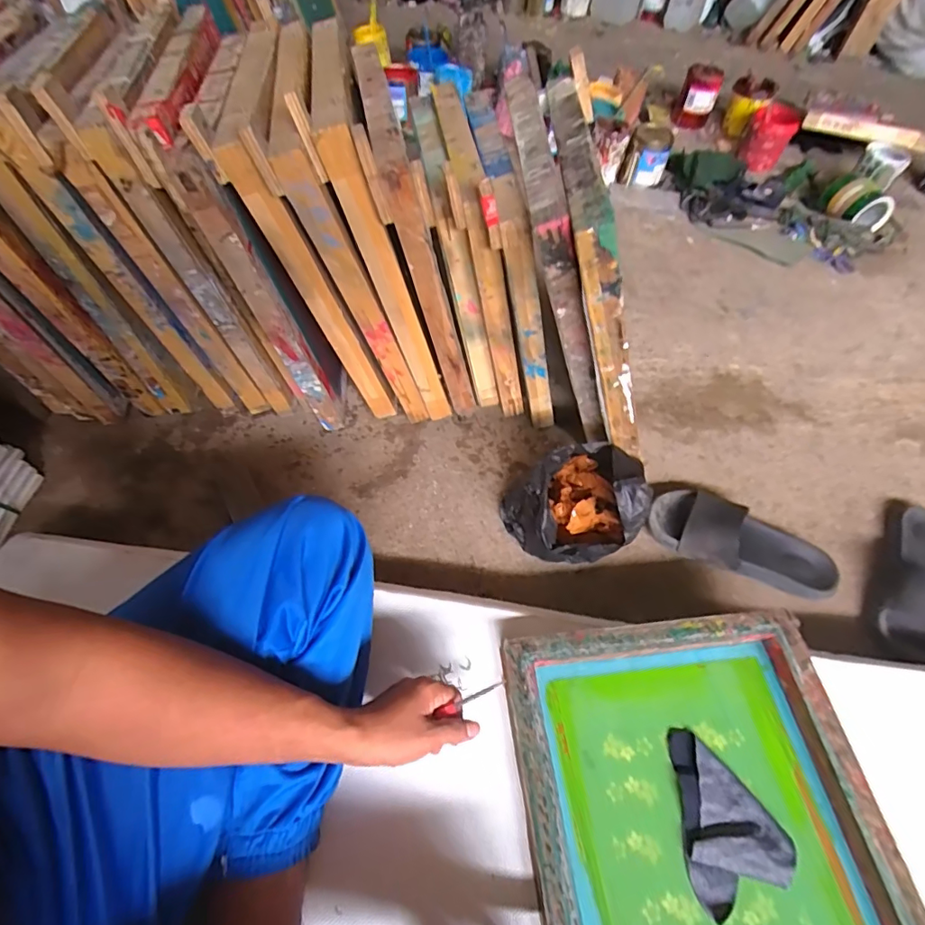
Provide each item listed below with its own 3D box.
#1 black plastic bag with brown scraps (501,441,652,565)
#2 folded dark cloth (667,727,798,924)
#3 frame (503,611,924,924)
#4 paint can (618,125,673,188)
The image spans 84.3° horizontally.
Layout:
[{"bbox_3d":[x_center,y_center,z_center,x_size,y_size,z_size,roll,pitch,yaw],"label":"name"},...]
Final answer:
[{"bbox_3d":[0.154,0.057,0.722,0.158,0.180,0.156,-9,57,-8],"label":"black plastic bag with brown scraps"},{"bbox_3d":[0.262,0.370,0.541,0.103,0.025,0.149,-22,59,-13],"label":"folded dark cloth"},{"bbox_3d":[0.254,0.402,0.519,0.362,0.050,0.461,-6,57,-4],"label":"frame"},{"bbox_3d":[0.481,-0.802,1.341,0.111,0.134,0.099,15,57,8],"label":"paint can"}]

